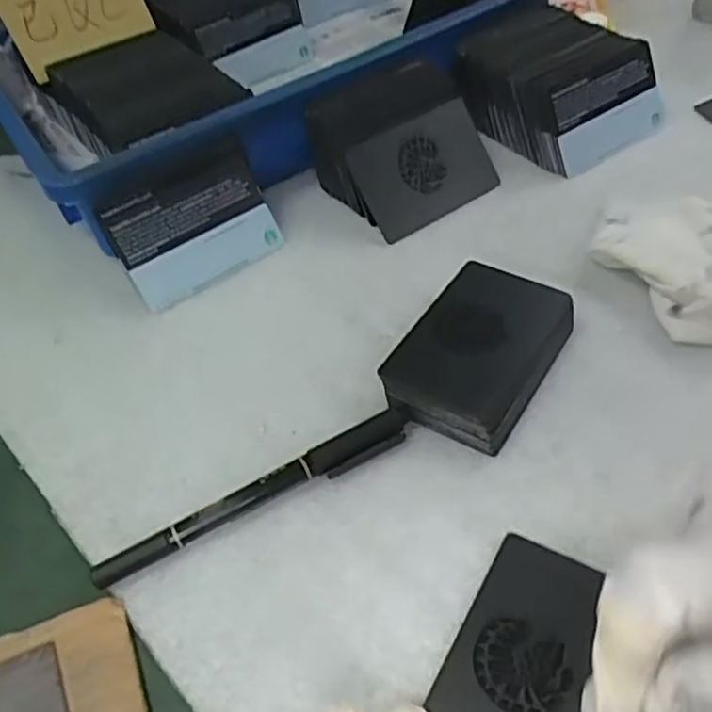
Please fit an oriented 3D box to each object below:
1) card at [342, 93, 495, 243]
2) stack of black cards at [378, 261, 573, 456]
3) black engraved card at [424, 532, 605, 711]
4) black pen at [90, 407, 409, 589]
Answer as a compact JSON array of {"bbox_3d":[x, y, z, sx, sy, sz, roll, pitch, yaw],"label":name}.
[{"bbox_3d":[0.041,-0.109,0.392,0.084,0.056,0.008,-29,6,-15],"label":"card"},{"bbox_3d":[0.058,-0.002,0.310,0.059,0.023,0.087,25,55,27],"label":"stack of black cards"},{"bbox_3d":[0.059,0.105,0.228,0.051,0.004,0.084,18,56,27],"label":"black engraved card"},{"bbox_3d":[-0.039,0.058,0.276,0.135,0.010,0.016,-27,50,-17],"label":"black pen"}]

